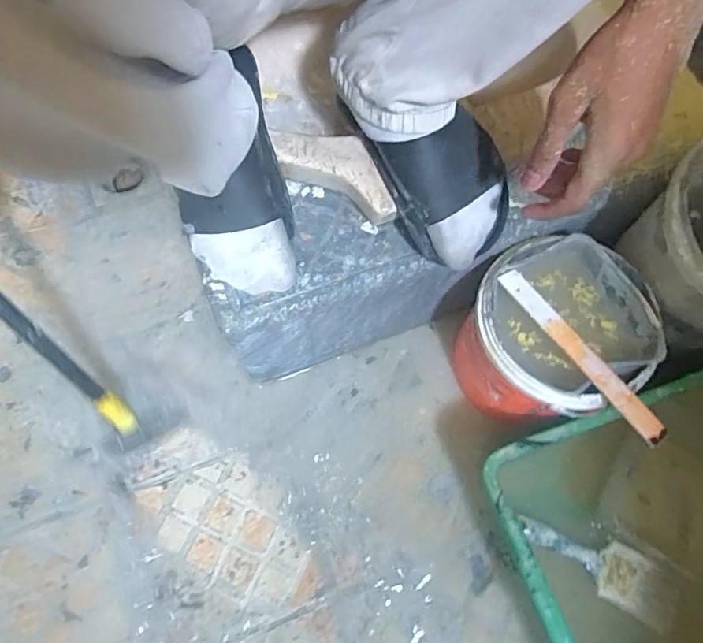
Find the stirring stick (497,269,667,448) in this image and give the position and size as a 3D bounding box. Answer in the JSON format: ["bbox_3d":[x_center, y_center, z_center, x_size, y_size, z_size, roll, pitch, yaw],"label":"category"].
[{"bbox_3d":[0.222,0.029,0.496,0.022,0.011,0.209,-36,70,-1],"label":"stirring stick"}]

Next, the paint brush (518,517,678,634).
[{"bbox_3d":[0.283,0.275,0.581,0.182,0.015,0.064,27,71,11],"label":"paint brush"}]

